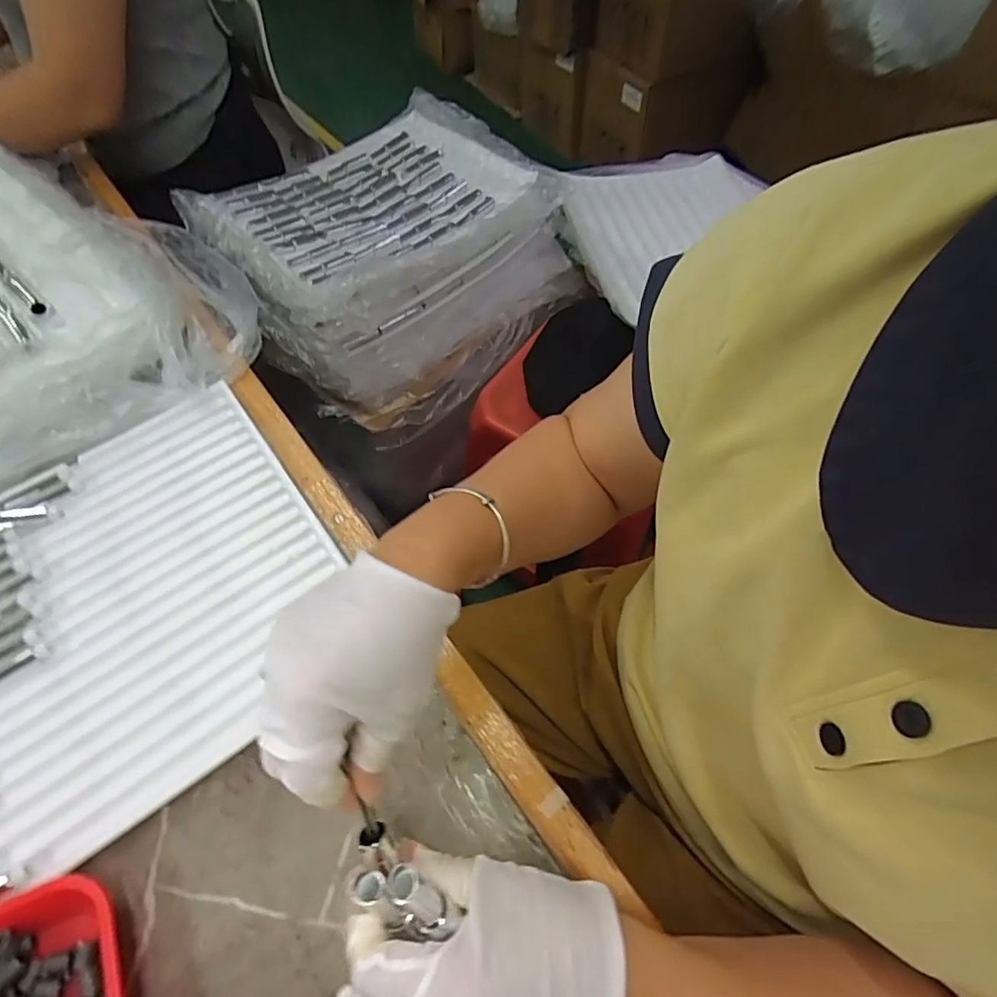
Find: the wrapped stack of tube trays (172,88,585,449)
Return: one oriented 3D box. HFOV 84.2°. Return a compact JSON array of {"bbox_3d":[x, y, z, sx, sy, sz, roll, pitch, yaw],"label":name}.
[{"bbox_3d":[-0.148,-0.390,0.882,0.414,0.199,0.499,38,68,20],"label":"wrapped stack of tube trays"}]

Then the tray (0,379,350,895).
[{"bbox_3d":[-0.368,0.116,0.427,0.472,0.022,0.326,-30,64,-15],"label":"tray"}]

